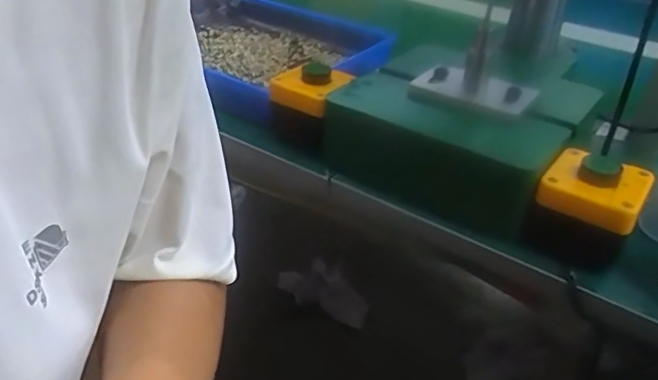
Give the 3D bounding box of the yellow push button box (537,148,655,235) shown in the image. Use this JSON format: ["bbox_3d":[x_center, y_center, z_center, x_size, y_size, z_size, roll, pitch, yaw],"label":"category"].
[{"bbox_3d":[0.190,-0.001,0.409,0.065,0.027,0.065,23,38,28],"label":"yellow push button box"}]

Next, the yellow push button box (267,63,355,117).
[{"bbox_3d":[-0.016,-0.098,0.531,0.066,0.031,0.056,23,38,27],"label":"yellow push button box"}]

